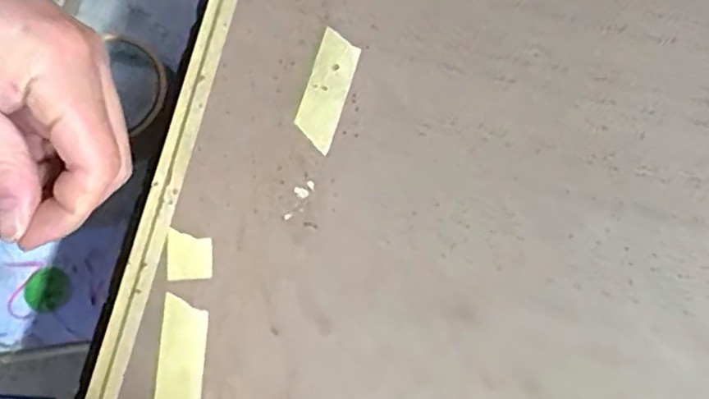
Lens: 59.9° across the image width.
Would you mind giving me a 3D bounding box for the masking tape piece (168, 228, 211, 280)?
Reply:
[{"bbox_3d":[-0.075,0.025,0.281,0.019,0.004,0.022,-1,78,-8],"label":"masking tape piece"}]

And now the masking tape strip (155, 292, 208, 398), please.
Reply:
[{"bbox_3d":[-0.077,0.072,0.272,0.019,0.004,0.057,1,78,-1],"label":"masking tape strip"}]

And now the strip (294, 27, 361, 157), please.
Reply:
[{"bbox_3d":[-0.013,-0.053,0.297,0.019,0.004,0.059,16,78,2],"label":"strip"}]

